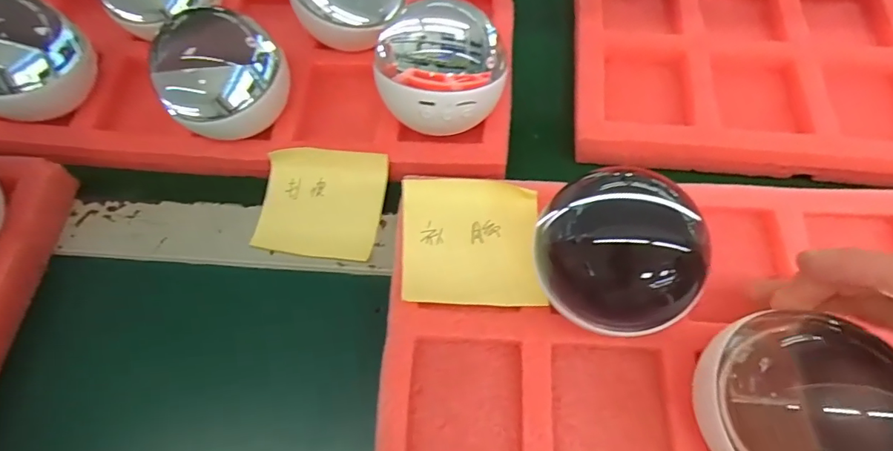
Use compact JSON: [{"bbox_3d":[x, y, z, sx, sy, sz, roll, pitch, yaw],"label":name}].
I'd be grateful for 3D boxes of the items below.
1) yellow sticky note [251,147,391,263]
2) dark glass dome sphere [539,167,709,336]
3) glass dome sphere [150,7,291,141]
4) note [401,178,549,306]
[{"bbox_3d":[-0.076,-0.015,0.296,0.074,0.013,0.065,7,66,6],"label":"yellow sticky note"},{"bbox_3d":[0.079,0.021,0.224,0.076,0.060,0.058,9,66,7],"label":"dark glass dome sphere"},{"bbox_3d":[-0.136,-0.092,0.297,0.076,0.065,0.076,8,66,6],"label":"glass dome sphere"},{"bbox_3d":[0.013,0.008,0.264,0.073,0.004,0.071,-2,72,-1],"label":"note"}]

